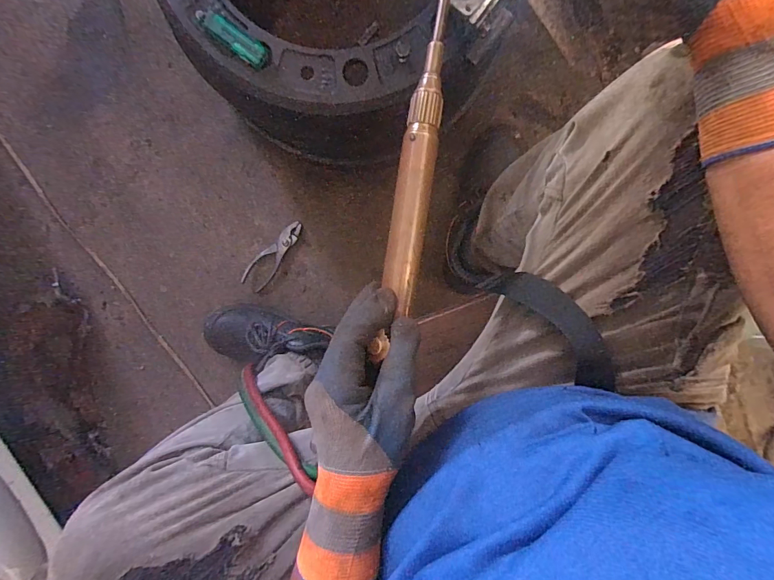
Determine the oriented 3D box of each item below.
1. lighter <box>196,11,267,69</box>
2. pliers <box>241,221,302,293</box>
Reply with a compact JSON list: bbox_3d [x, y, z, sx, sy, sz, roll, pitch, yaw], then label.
[{"bbox_3d":[-0.159,-0.258,0.407,0.075,0.009,0.022,33,99,-5],"label":"lighter"},{"bbox_3d":[-0.204,-0.064,0.710,0.046,0.015,0.144,36,99,-5],"label":"pliers"}]

